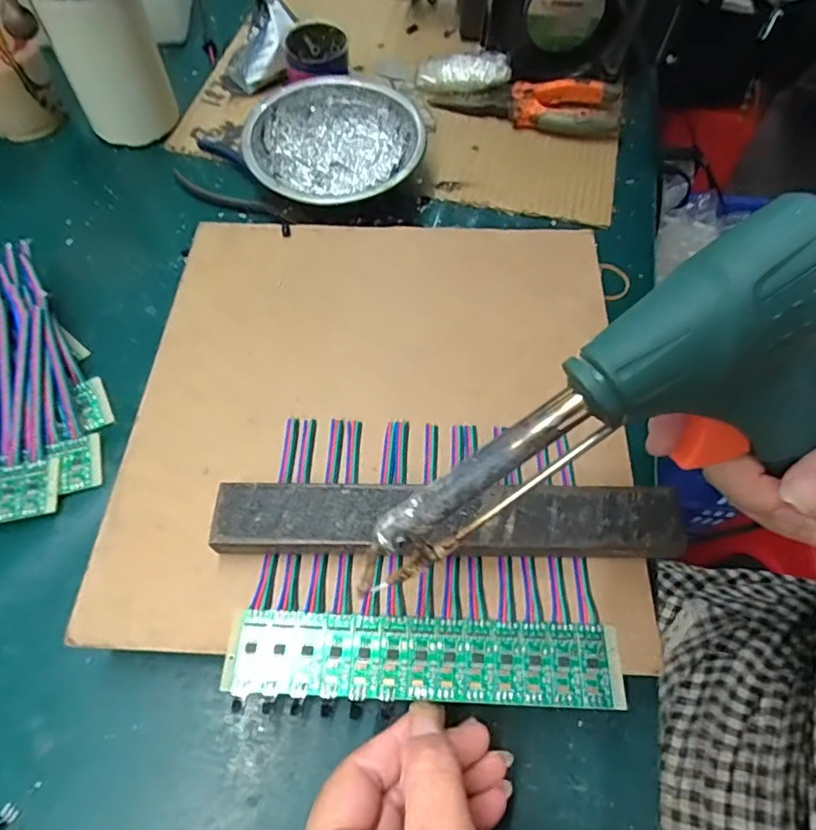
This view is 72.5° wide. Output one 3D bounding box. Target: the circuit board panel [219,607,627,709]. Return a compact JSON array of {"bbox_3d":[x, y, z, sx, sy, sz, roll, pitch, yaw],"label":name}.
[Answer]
[{"bbox_3d":[0.007,0.103,0.236,0.163,0.004,0.033,3,59,0],"label":"circuit board panel"}]

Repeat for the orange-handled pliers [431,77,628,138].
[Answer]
[{"bbox_3d":[0.103,-0.261,0.470,0.154,0.023,0.050,1,59,-3],"label":"orange-handled pliers"}]

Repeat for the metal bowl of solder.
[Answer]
[{"bbox_3d":[-0.053,-0.193,0.410,0.122,0.041,0.121,1,59,-2],"label":"metal bowl of solder"}]

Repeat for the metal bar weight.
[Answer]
[{"bbox_3d":[0.018,0.050,0.256,0.206,0.023,0.031,2,59,-2],"label":"metal bar weight"}]

